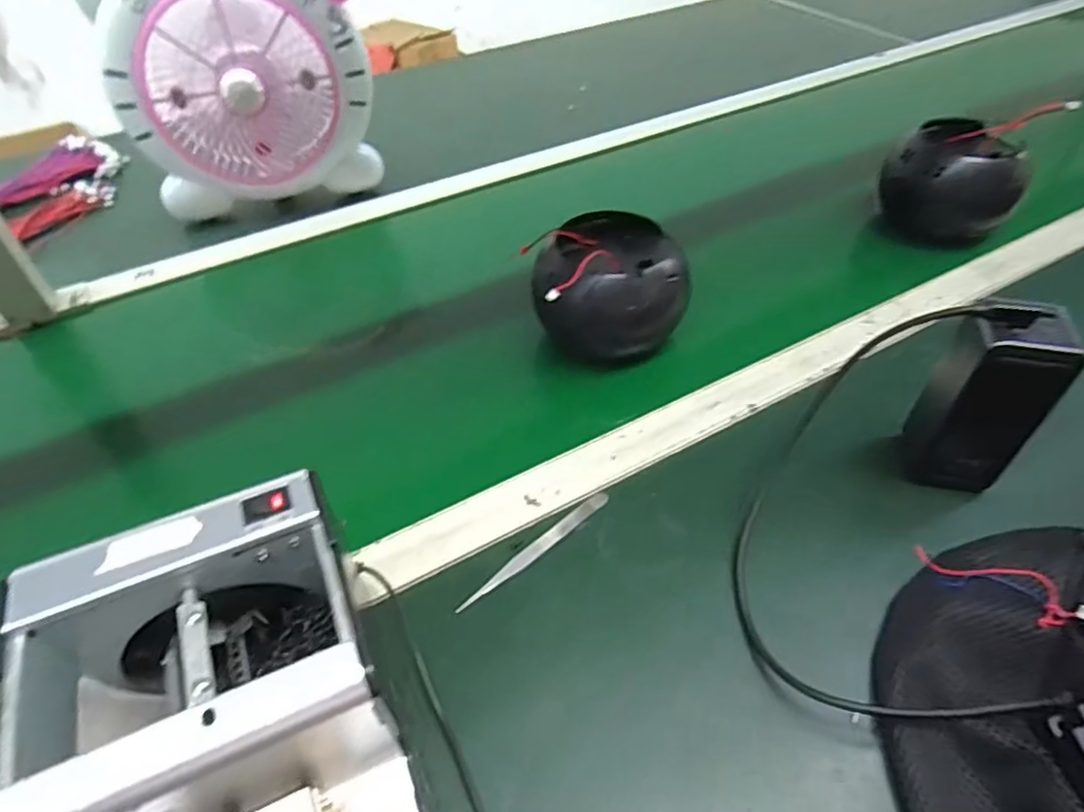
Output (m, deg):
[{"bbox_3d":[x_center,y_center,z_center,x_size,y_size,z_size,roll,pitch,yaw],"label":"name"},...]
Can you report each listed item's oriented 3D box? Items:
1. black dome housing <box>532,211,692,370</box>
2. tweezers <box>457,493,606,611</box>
[{"bbox_3d":[0.065,-0.104,0.564,0.119,0.089,0.108,17,49,15],"label":"black dome housing"},{"bbox_3d":[-0.004,0.095,0.440,0.129,0.004,0.013,-32,54,-26],"label":"tweezers"}]

